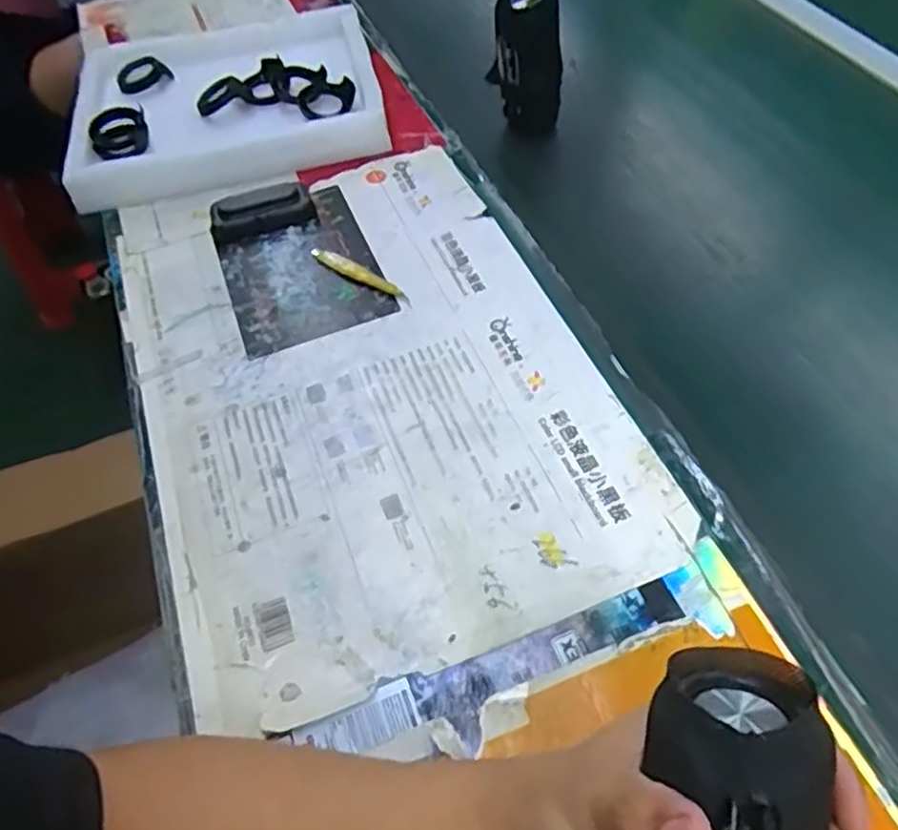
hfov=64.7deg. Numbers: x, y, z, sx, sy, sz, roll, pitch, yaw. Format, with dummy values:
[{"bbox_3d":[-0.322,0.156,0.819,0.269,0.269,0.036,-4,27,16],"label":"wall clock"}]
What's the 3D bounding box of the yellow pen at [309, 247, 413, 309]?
[{"bbox_3d":[-0.088,-0.136,0.678,0.122,0.014,0.016,34,62,26],"label":"yellow pen"}]

